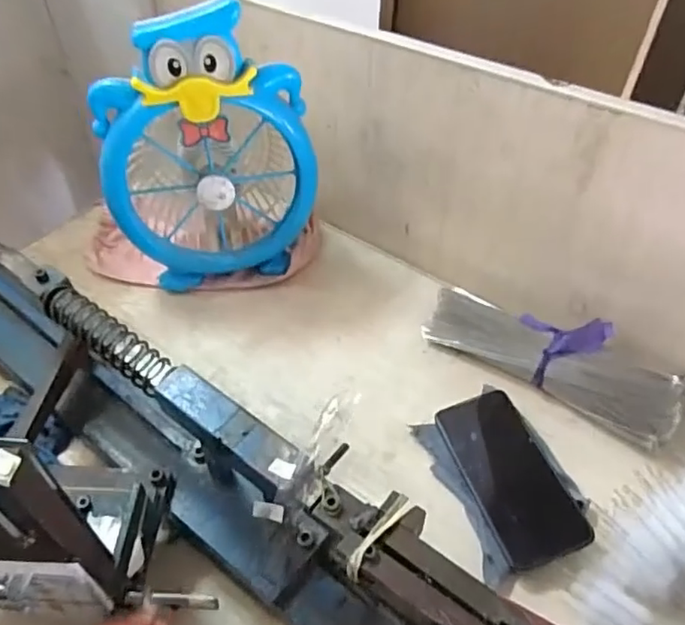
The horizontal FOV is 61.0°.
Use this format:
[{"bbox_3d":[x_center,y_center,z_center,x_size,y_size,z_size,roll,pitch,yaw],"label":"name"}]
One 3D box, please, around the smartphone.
[{"bbox_3d":[0.151,0.146,0.531,0.073,0.009,0.160,-24,50,0],"label":"smartphone"}]

